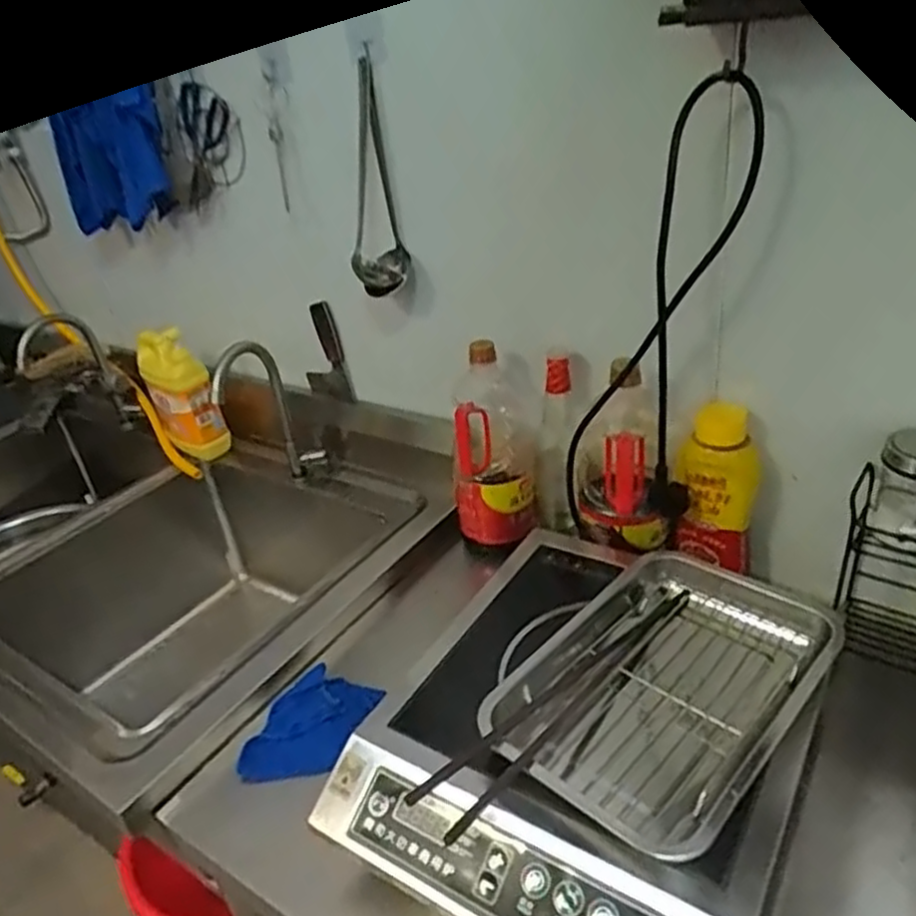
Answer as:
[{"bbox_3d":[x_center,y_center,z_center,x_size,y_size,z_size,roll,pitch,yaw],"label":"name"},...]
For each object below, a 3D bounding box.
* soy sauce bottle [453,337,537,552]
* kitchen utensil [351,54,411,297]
[{"bbox_3d":[0.050,-0.020,1.046,0.114,0.262,0.122,-5,30,3],"label":"soy sauce bottle"},{"bbox_3d":[-0.118,-0.360,0.992,0.076,0.292,0.051,-10,30,-5],"label":"kitchen utensil"}]

